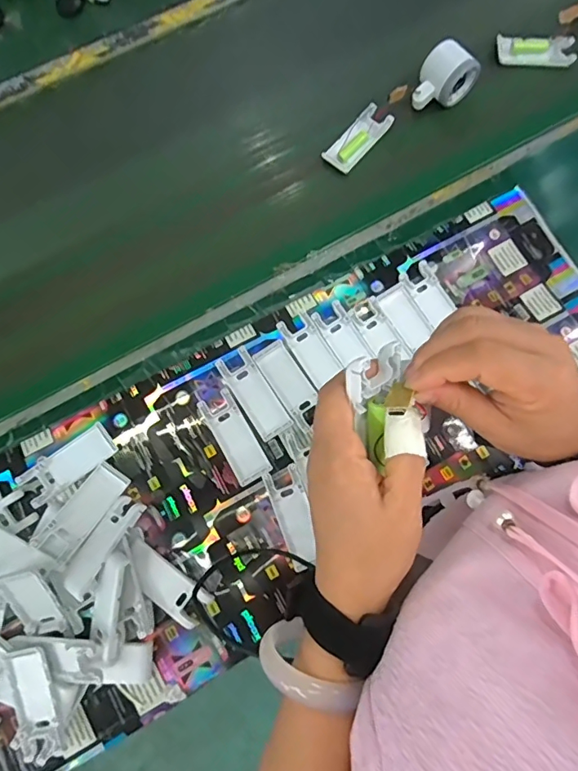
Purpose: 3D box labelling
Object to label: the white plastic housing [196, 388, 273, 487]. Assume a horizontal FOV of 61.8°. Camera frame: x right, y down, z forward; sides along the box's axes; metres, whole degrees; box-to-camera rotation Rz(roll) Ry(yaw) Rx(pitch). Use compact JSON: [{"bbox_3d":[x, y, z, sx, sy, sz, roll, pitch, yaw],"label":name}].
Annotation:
[{"bbox_3d":[-0.060,0.057,0.538,0.041,0.006,0.104,-30,78,-7],"label":"white plastic housing"}]

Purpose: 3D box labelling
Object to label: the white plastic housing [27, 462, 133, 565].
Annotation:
[{"bbox_3d":[-0.215,0.130,0.504,0.038,0.019,0.103,32,63,8],"label":"white plastic housing"}]

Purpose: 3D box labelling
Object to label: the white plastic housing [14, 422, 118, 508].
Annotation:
[{"bbox_3d":[-0.240,0.085,0.525,0.103,0.010,0.040,-35,78,-8],"label":"white plastic housing"}]

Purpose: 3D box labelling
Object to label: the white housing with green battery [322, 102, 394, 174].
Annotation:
[{"bbox_3d":[0.091,-0.327,0.637,0.042,0.016,0.103,39,79,9],"label":"white housing with green battery"}]

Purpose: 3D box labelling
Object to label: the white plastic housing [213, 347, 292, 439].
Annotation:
[{"bbox_3d":[-0.039,0.009,0.542,0.038,0.009,0.104,-32,78,-8],"label":"white plastic housing"}]

